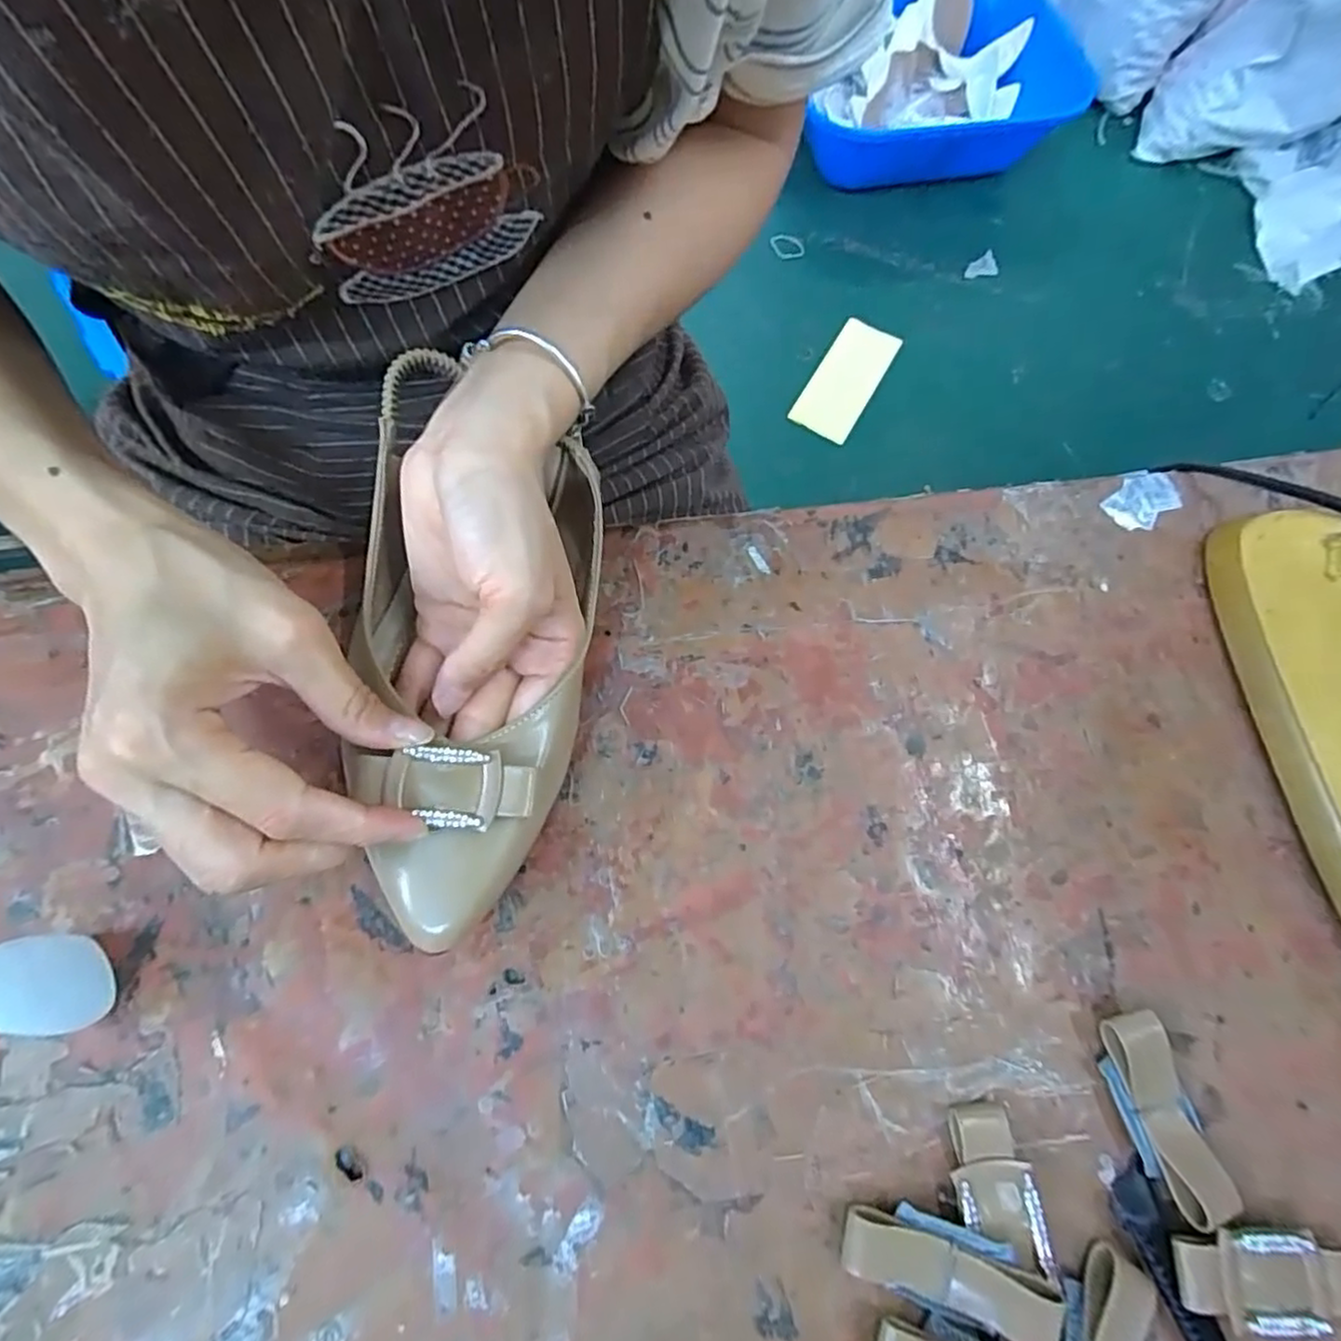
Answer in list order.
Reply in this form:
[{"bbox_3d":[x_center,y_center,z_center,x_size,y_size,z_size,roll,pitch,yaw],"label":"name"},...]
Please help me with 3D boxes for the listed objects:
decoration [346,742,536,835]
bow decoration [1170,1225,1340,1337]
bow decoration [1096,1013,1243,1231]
[{"bbox_3d":[-0.082,0.041,0.236,0.064,0.008,0.028,9,70,-5],"label":"decoration"},{"bbox_3d":[0.199,0.204,0.225,0.059,0.013,0.027,4,70,-1],"label":"bow decoration"},{"bbox_3d":[0.177,0.160,0.241,0.026,0.015,0.064,-20,72,-9],"label":"bow decoration"}]

